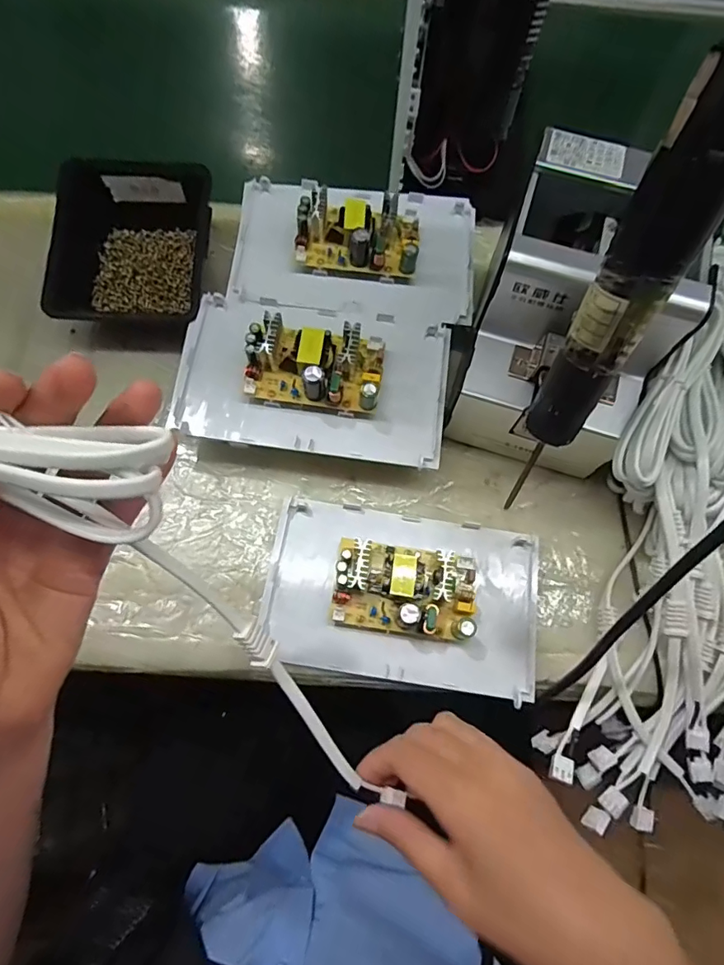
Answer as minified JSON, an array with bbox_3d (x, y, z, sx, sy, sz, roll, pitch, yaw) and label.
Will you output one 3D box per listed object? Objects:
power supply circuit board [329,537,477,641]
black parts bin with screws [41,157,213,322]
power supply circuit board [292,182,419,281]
[{"bbox_3d":[0.031,0.074,0.348,0.098,0.036,0.058,7,70,0],"label":"power supply circuit board"},{"bbox_3d":[-0.189,-0.197,0.418,0.124,0.061,0.147,4,70,-1],"label":"black parts bin with screws"},{"bbox_3d":[-0.003,-0.202,0.399,0.095,0.032,0.054,5,70,-1],"label":"power supply circuit board"}]

